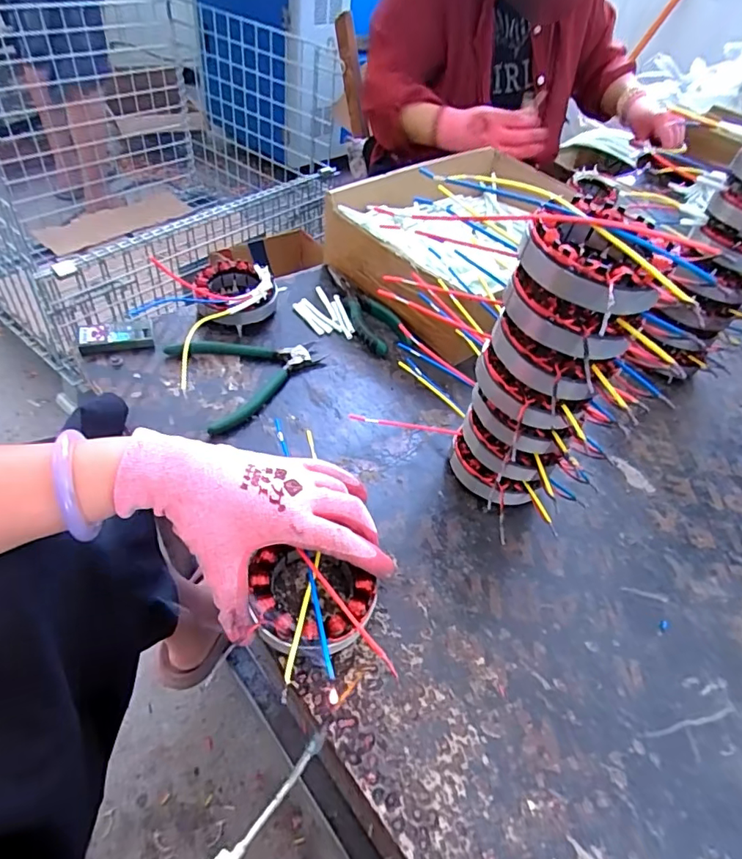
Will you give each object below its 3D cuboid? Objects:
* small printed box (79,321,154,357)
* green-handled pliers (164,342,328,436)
[{"bbox_3d":[-0.251,-0.090,0.505,0.066,0.016,0.031,-8,50,-16],"label":"small printed box"},{"bbox_3d":[-0.116,-0.063,0.511,0.137,0.013,0.116,-24,56,-27],"label":"green-handled pliers"}]

